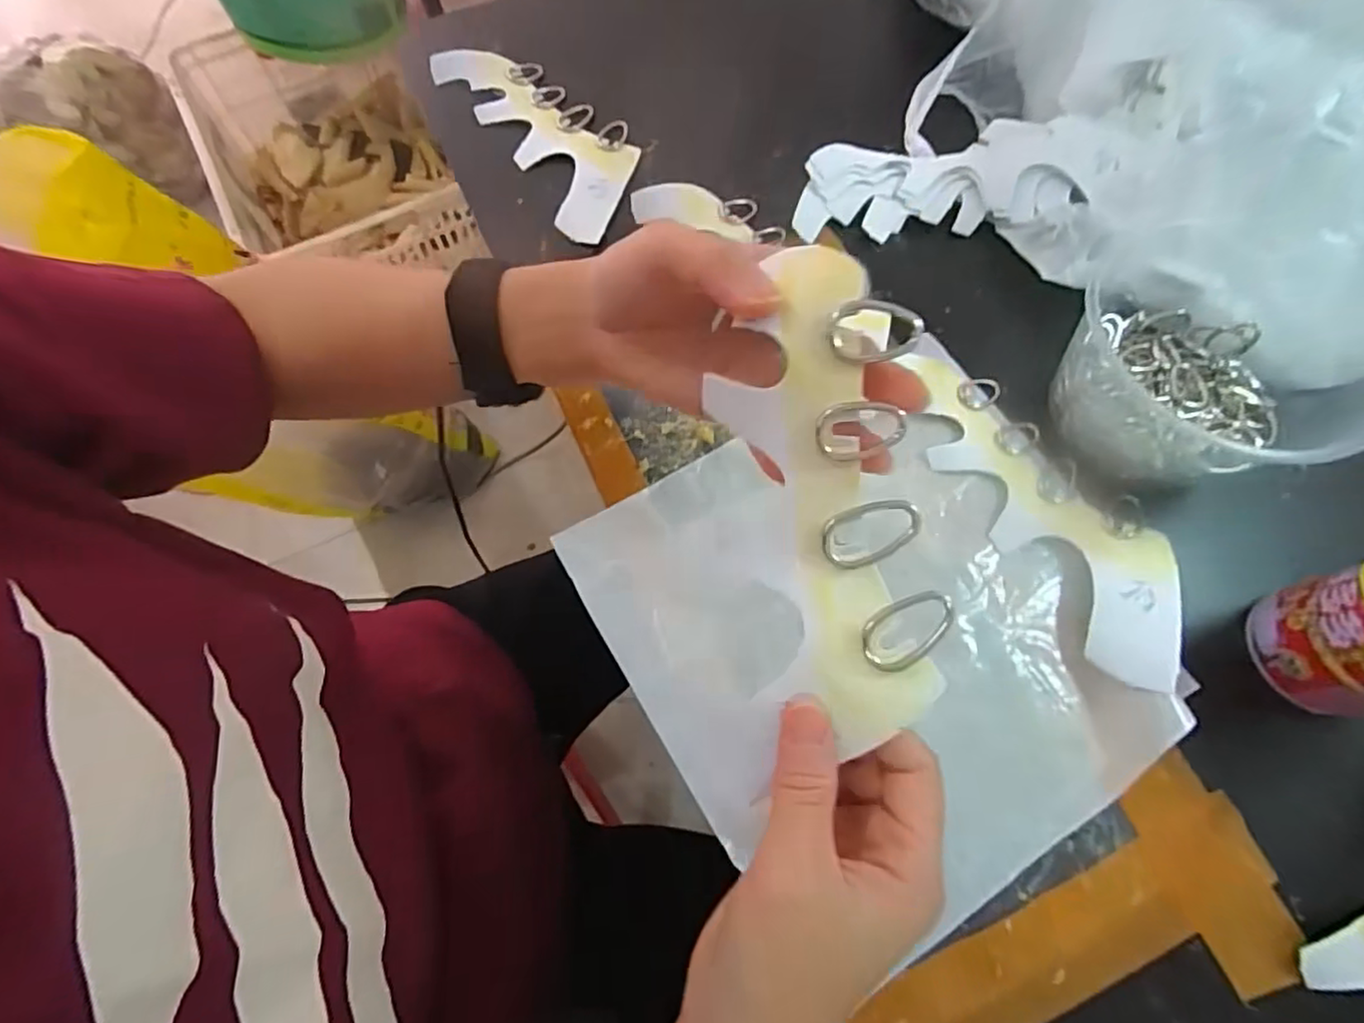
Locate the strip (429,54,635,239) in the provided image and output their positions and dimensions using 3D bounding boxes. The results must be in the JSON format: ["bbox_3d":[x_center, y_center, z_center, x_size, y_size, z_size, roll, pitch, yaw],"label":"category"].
[{"bbox_3d":[-0.100,-0.289,0.485,0.083,0.020,0.208,-34,71,-12],"label":"strip"}]

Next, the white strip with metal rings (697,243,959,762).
[{"bbox_3d":[0.047,-0.002,0.220,0.068,0.011,0.164,-7,96,15],"label":"white strip with metal rings"}]

